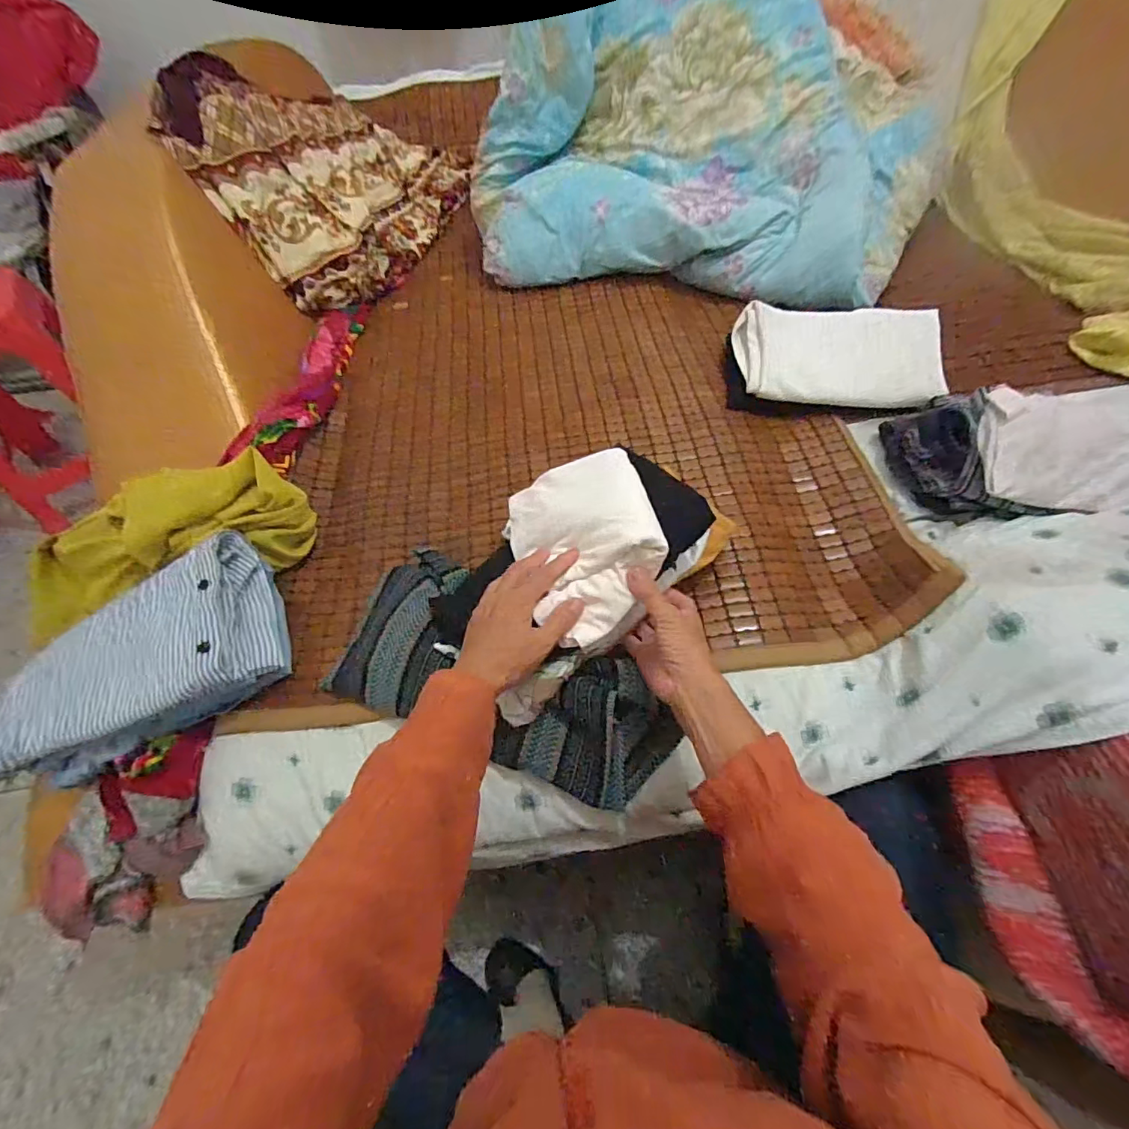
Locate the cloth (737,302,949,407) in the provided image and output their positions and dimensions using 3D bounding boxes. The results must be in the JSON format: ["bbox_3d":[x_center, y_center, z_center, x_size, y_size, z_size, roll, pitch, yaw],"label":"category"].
[{"bbox_3d":[0.368,-0.286,0.720,0.265,0.056,0.156,11,57,12],"label":"cloth"}]

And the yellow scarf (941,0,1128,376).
[{"bbox_3d":[0.842,-0.713,0.879,0.197,0.325,0.966,5,56,8],"label":"yellow scarf"}]

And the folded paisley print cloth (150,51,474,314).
[{"bbox_3d":[-0.421,-0.758,0.989,0.281,0.305,0.625,11,57,12],"label":"folded paisley print cloth"}]

